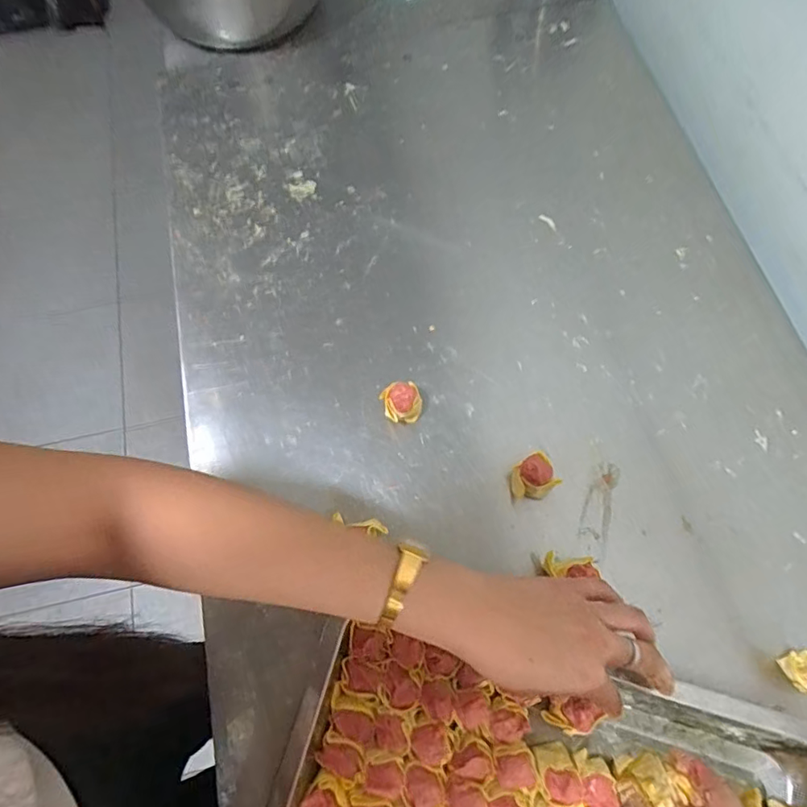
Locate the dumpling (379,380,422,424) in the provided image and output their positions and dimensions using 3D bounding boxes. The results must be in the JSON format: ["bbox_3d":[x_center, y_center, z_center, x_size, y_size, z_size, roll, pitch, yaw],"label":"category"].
[{"bbox_3d":[-0.002,-0.001,0.485,0.034,0.033,0.034,-16,71,-5],"label":"dumpling"}]

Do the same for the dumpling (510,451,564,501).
[{"bbox_3d":[0.114,0.065,0.455,0.035,0.040,0.034,0,71,1],"label":"dumpling"}]

